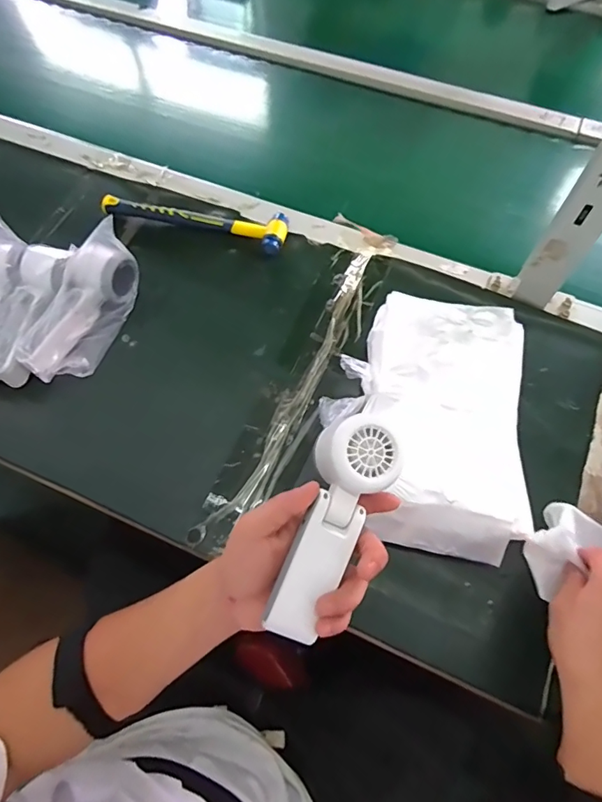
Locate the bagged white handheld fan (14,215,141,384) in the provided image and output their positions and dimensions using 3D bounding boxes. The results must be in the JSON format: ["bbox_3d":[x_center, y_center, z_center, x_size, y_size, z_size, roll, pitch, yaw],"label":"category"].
[{"bbox_3d":[-0.248,-0.104,0.525,0.062,0.089,0.170,20,67,9],"label":"bagged white handheld fan"}]

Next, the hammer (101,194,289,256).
[{"bbox_3d":[-0.135,-0.243,0.612,0.241,0.029,0.060,16,67,7],"label":"hammer"}]

